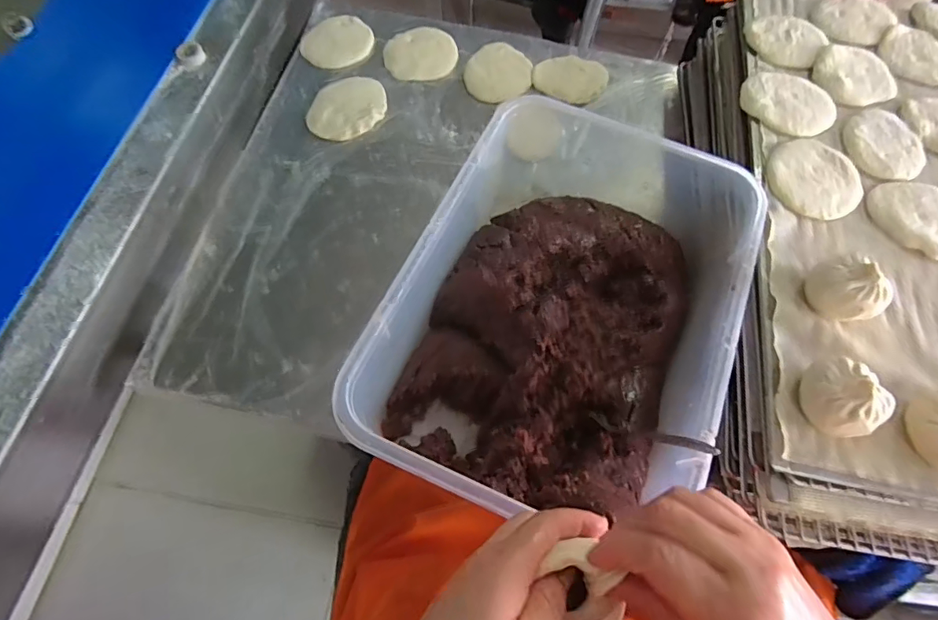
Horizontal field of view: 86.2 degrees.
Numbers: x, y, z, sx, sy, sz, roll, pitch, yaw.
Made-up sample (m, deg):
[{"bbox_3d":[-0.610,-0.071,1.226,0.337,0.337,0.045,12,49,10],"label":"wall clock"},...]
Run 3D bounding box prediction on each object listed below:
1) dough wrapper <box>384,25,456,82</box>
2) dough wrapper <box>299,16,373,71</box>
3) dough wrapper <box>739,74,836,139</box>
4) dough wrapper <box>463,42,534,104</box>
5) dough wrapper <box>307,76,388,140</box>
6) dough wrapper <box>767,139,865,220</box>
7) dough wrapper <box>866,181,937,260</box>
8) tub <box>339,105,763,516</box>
[{"bbox_3d":[-0.064,-0.355,0.693,0.102,0.011,0.090,-27,73,-13],"label":"dough wrapper"},{"bbox_3d":[-0.183,-0.373,0.696,0.099,0.005,0.084,-26,75,-12],"label":"dough wrapper"},{"bbox_3d":[0.346,-0.222,0.541,0.095,0.013,0.095,1,65,-2],"label":"dough wrapper"},{"bbox_3d":[0.041,-0.327,0.689,0.089,0.012,0.106,17,66,5],"label":"dough wrapper"},{"bbox_3d":[-0.156,-0.261,0.649,0.088,0.004,0.107,16,68,0],"label":"dough wrapper"},{"bbox_3d":[0.341,-0.131,0.495,0.089,0.014,0.087,1,65,-2],"label":"dough wrapper"},{"bbox_3d":[0.438,-0.089,0.484,0.091,0.012,0.091,-1,63,2],"label":"dough wrapper"},{"bbox_3d":[0.099,-0.022,0.484,0.265,0.135,0.415,23,67,7],"label":"tub"}]

